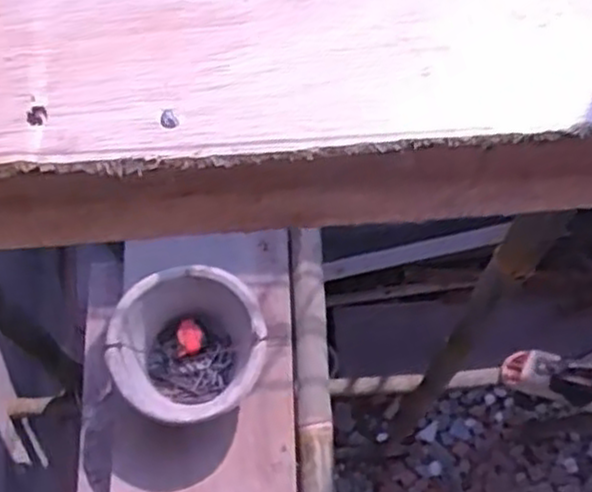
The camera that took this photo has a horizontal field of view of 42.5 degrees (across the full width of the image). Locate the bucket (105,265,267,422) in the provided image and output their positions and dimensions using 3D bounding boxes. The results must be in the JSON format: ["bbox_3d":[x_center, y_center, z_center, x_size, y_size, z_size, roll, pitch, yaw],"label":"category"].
[{"bbox_3d":[-0.175,0.179,1.320,0.245,0.193,0.251,0,70,1],"label":"bucket"}]

